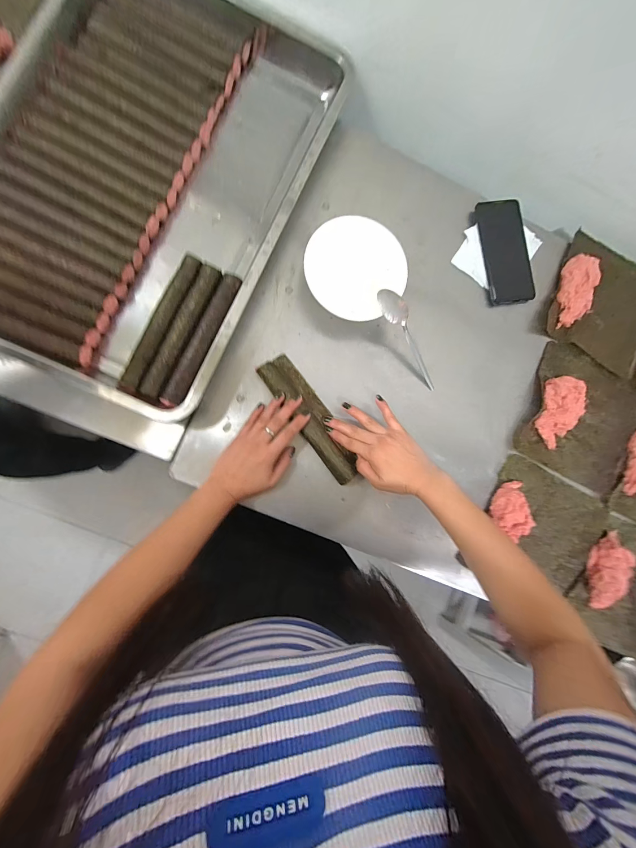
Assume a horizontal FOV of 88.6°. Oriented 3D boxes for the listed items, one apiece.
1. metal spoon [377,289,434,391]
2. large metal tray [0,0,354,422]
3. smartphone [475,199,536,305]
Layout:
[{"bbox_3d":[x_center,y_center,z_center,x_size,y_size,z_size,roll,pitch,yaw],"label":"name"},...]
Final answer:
[{"bbox_3d":[0.137,-0.125,0.489,0.035,0.024,0.166,-40,116,-7],"label":"metal spoon"},{"bbox_3d":[-0.228,-0.352,0.452,0.391,0.052,0.608,24,85,-5],"label":"large metal tray"},{"bbox_3d":[0.310,-0.286,0.538,0.081,0.015,0.168,-9,88,-7],"label":"smartphone"}]

